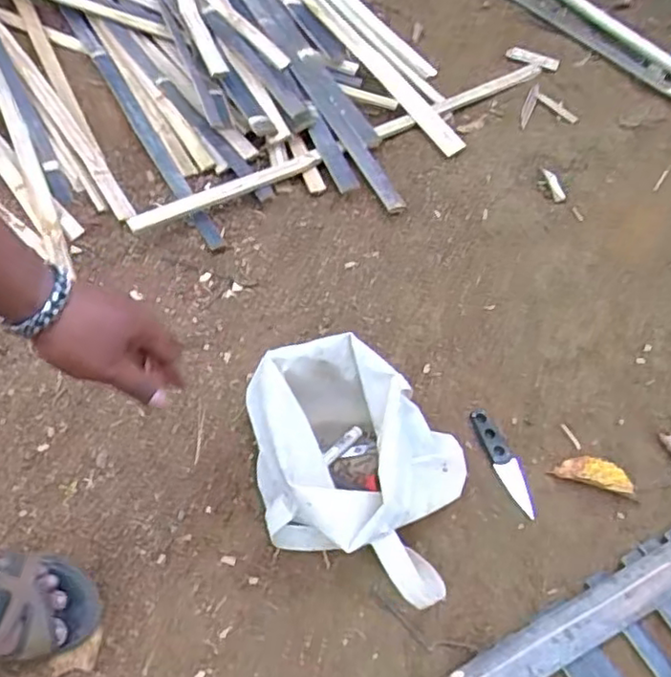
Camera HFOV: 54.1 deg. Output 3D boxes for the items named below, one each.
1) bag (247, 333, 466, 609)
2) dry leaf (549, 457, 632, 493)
[{"bbox_3d":[0.020,0.142,0.763,0.255,0.164,0.214,18,56,10],"label":"bag"},{"bbox_3d":[0.331,0.173,0.847,0.098,0.015,0.037,14,55,8],"label":"dry leaf"}]

